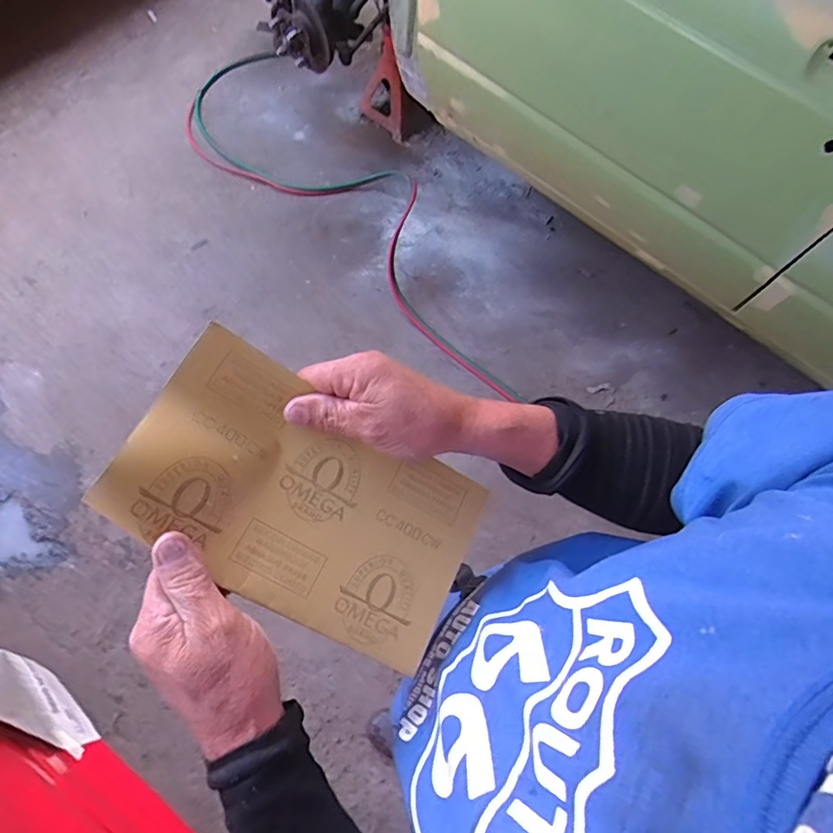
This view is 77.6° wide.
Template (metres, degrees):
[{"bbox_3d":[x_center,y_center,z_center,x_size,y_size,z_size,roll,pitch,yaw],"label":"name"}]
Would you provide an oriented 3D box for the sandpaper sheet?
[{"bbox_3d":[-0.068,0.058,0.338,0.223,0.019,0.132,33,69,-17],"label":"sandpaper sheet"}]

